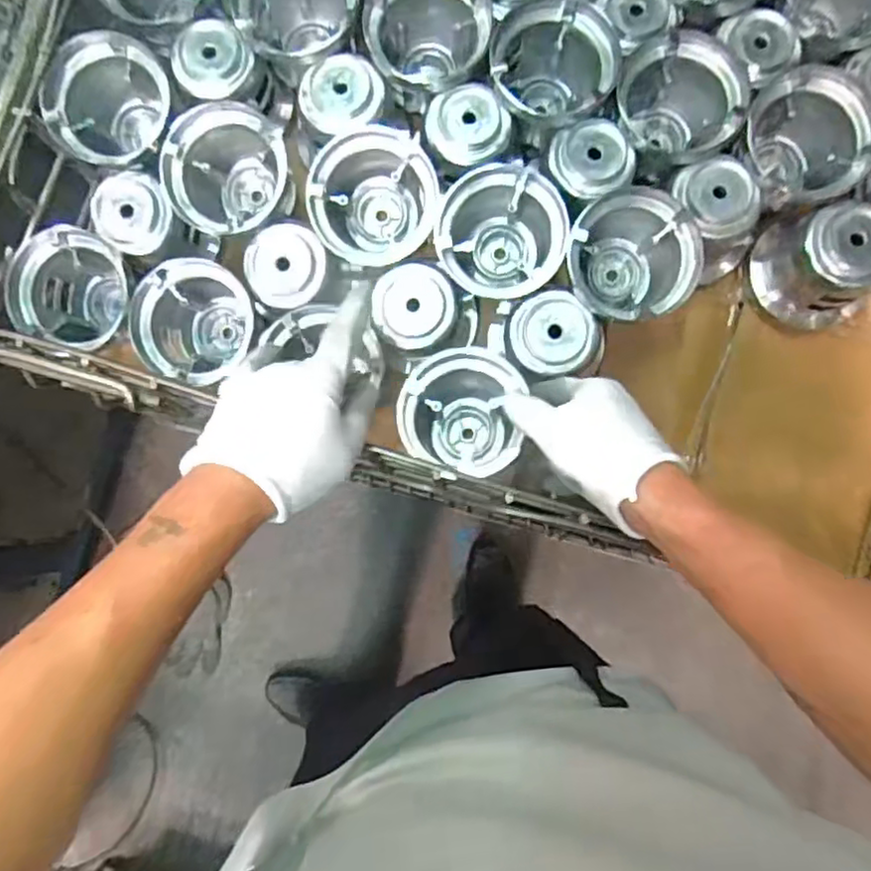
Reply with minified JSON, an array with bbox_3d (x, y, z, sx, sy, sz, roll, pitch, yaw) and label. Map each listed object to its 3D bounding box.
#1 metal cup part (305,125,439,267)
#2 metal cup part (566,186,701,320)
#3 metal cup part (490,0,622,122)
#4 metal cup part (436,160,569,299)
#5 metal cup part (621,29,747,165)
[{"bbox_3d":[-0.048,-0.187,0.511,0.092,0.061,0.092,-14,99,-2],"label":"metal cup part"},{"bbox_3d":[0.144,-0.127,0.512,0.092,0.075,0.090,0,84,1],"label":"metal cup part"},{"bbox_3d":[0.087,-0.274,0.522,0.094,0.064,0.093,3,84,2],"label":"metal cup part"},{"bbox_3d":[0.048,-0.146,0.518,0.094,0.081,0.091,-9,83,0],"label":"metal cup part"},{"bbox_3d":[0.182,-0.247,0.522,0.089,0.070,0.088,0,84,1],"label":"metal cup part"}]

